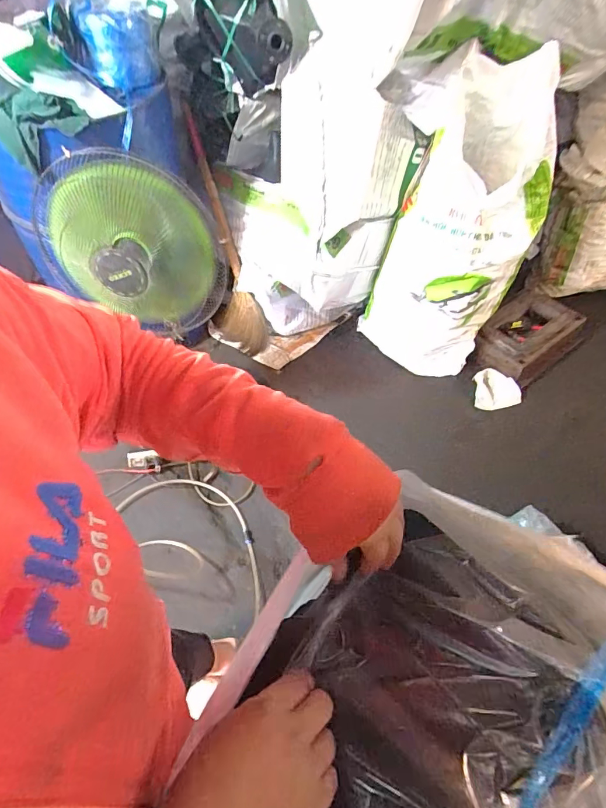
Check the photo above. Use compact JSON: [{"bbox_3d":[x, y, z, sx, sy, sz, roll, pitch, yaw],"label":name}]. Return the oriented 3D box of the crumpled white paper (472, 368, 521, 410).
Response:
[{"bbox_3d":[0.725,-0.053,1.635,0.162,0.021,0.153,-1,76,5],"label":"crumpled white paper"}]

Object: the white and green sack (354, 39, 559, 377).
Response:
[{"bbox_3d":[0.479,-0.513,1.377,0.438,0.863,0.351,-15,54,-10],"label":"white and green sack"}]

